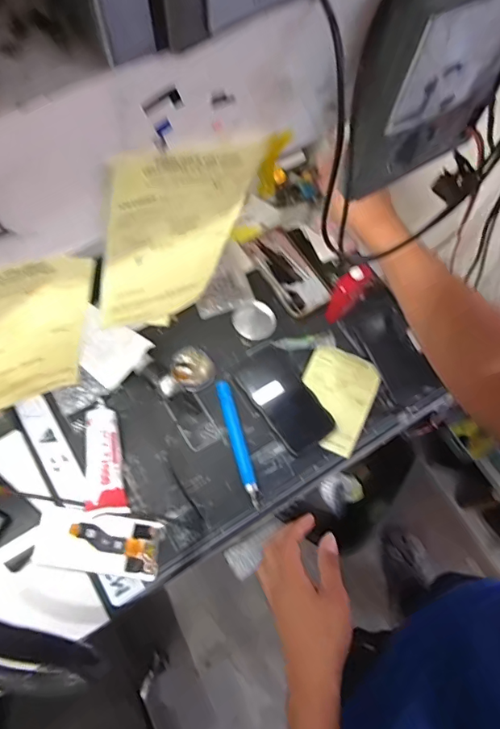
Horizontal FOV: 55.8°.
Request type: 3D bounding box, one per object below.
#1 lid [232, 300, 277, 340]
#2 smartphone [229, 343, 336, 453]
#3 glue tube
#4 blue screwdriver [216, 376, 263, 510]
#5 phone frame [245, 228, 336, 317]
[{"bbox_3d":[0.008,-0.069,0.746,0.065,0.014,0.062,1,69,-2],"label":"lid"},{"bbox_3d":[0.049,0.048,0.700,0.080,0.013,0.163,-33,75,-14],"label":"smartphone"},{"bbox_3d":[-0.201,0.126,0.647,0.053,0.034,0.149,-7,69,-5],"label":"glue tube"},{"bbox_3d":[-0.017,0.110,0.672,0.021,0.015,0.185,-14,70,-8],"label":"blue screwdriver"},{"bbox_3d":[0.064,-0.154,0.776,0.081,0.017,0.164,-29,73,-13],"label":"phone frame"}]

